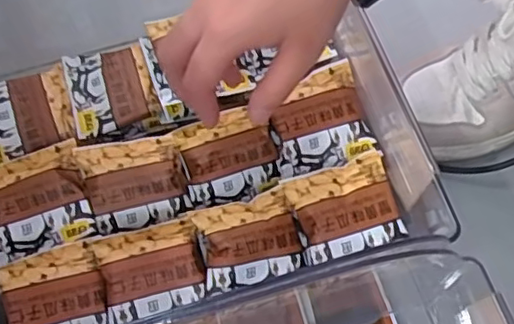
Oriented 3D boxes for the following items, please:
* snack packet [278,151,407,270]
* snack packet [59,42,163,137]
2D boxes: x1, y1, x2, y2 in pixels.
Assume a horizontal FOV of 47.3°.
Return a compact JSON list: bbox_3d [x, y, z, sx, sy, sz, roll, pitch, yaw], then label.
[{"bbox_3d":[0.056,0.028,0.374,0.065,0.010,0.056,-18,67,-7],"label":"snack packet"},{"bbox_3d":[-0.109,-0.056,0.439,0.062,0.016,0.063,-16,66,-6],"label":"snack packet"}]

